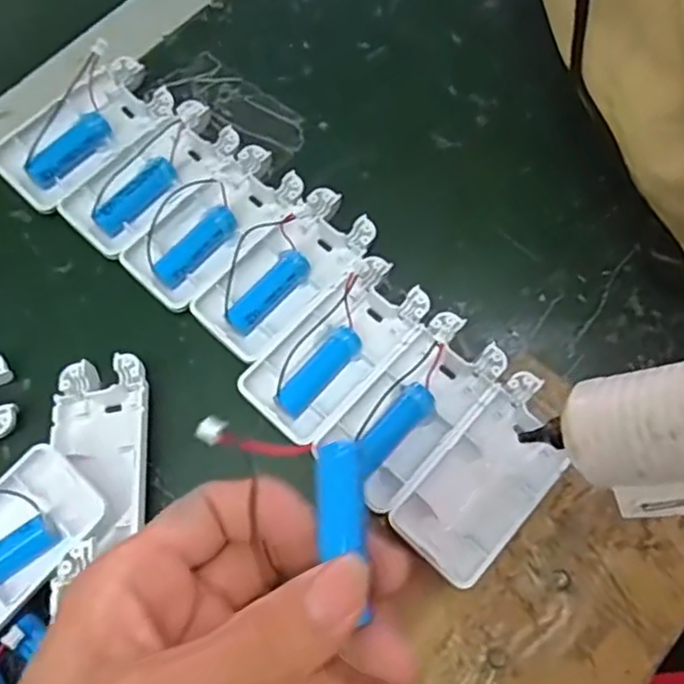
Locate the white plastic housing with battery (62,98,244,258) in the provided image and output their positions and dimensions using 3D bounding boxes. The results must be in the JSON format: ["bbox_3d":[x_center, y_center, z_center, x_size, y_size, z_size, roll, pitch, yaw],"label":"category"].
[{"bbox_3d":[-0.097,-0.085,0.332,0.043,0.013,0.093,39,75,14],"label":"white plastic housing with battery"}]

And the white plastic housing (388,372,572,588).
[{"bbox_3d":[0.066,0.061,0.285,0.044,0.012,0.091,41,76,14],"label":"white plastic housing"}]

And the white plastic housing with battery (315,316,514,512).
[{"bbox_3d":[0.034,0.030,0.295,0.043,0.014,0.090,41,76,14],"label":"white plastic housing with battery"}]

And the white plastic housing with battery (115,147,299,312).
[{"bbox_3d":[-0.064,-0.059,0.325,0.045,0.014,0.092,40,76,14],"label":"white plastic housing with battery"}]

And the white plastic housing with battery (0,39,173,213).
[{"bbox_3d":[-0.138,-0.113,0.339,0.049,0.018,0.093,39,76,14],"label":"white plastic housing with battery"}]

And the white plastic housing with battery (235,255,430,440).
[{"bbox_3d":[-0.002,0.003,0.306,0.043,0.015,0.093,41,76,14],"label":"white plastic housing with battery"}]

